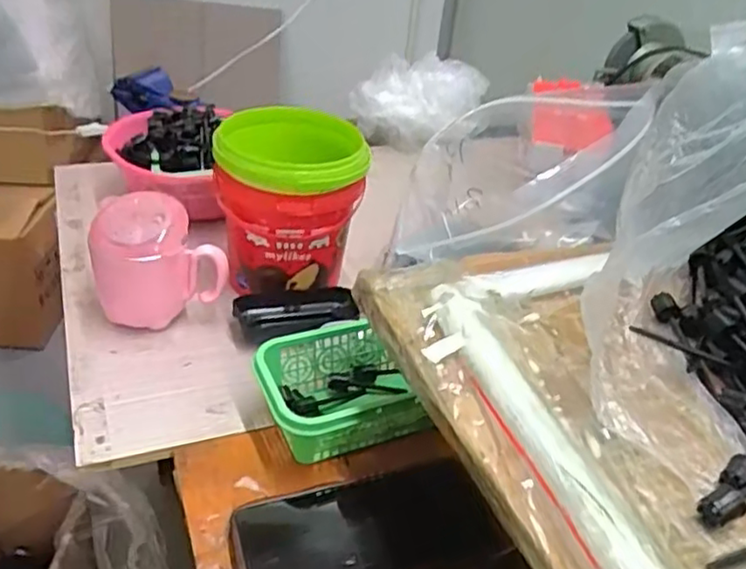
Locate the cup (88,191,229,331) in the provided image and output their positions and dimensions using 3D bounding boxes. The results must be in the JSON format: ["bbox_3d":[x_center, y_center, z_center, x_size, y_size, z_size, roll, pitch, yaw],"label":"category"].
[{"bbox_3d":[-0.183,-0.018,0.585,0.108,0.105,0.072,-2,35,-12],"label":"cup"}]

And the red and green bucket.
[{"bbox_3d":[-0.078,-0.068,0.627,0.123,0.152,0.119,-1,35,-11],"label":"red and green bucket"}]

